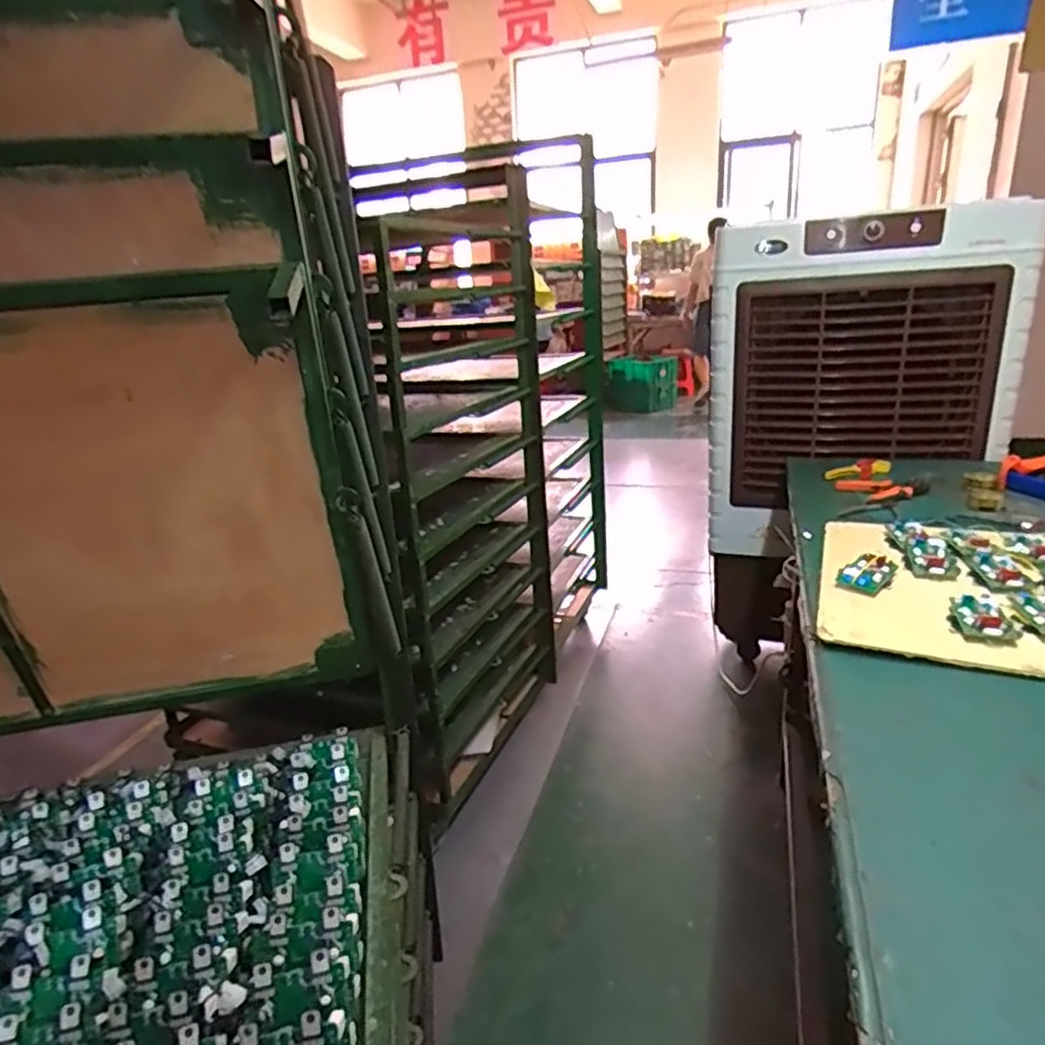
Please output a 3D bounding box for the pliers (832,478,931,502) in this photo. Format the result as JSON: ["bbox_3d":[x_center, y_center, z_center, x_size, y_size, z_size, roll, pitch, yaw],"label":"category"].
[{"bbox_3d":[0.823,-0.080,1.542,0.200,0.013,0.144,-4,20,1],"label":"pliers"}]

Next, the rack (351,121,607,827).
[{"bbox_3d":[-0.107,-0.178,1.881,0.391,1.346,1.257,4,21,20],"label":"rack"}]

